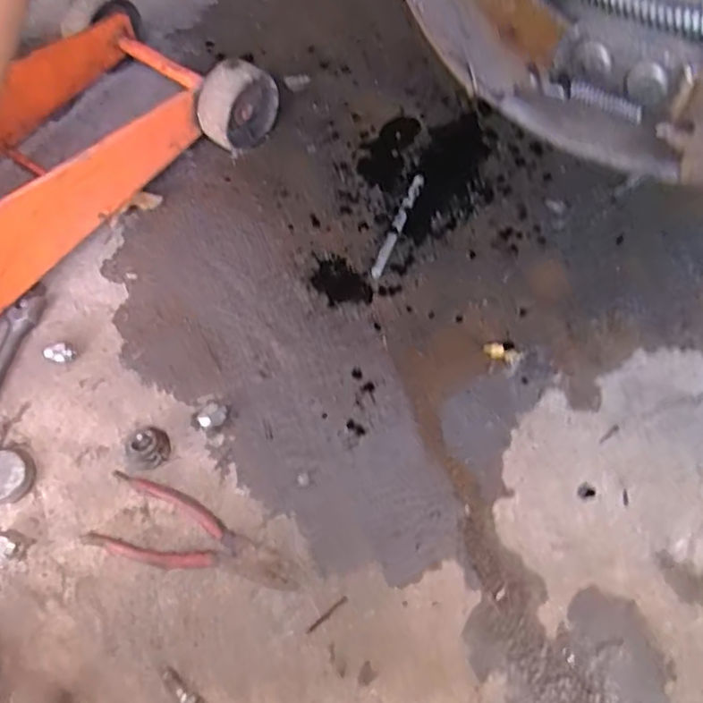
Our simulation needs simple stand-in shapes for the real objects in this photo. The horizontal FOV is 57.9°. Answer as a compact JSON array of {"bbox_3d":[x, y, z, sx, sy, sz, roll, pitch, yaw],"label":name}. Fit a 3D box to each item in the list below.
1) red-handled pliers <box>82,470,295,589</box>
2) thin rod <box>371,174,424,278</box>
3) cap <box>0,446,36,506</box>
[{"bbox_3d":[-0.136,0.164,0.564,0.184,0.011,0.069,14,65,7],"label":"red-handled pliers"},{"bbox_3d":[0.053,-0.145,0.723,0.012,0.008,0.147,21,66,10],"label":"thin rod"},{"bbox_3d":[-0.323,0.116,0.589,0.051,0.021,0.048,0,64,0],"label":"cap"}]

